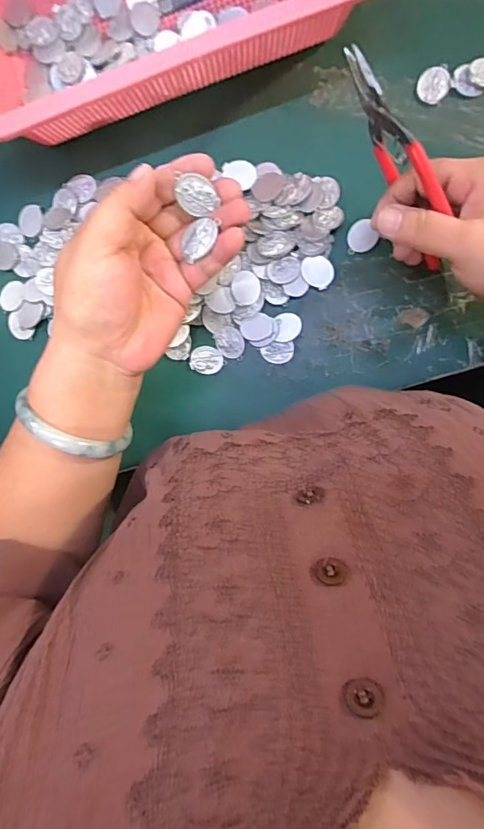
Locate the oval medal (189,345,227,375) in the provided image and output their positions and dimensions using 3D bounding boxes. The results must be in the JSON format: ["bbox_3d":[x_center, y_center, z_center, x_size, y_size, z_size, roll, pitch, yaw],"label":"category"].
[{"bbox_3d":[-0.027,-0.043,0.359,0.027,0.004,0.022,1,93,4],"label":"oval medal"}]

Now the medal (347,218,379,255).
[{"bbox_3d":[0.089,-0.133,0.341,0.021,0.005,0.023,-7,92,4],"label":"medal"}]

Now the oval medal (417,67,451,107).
[{"bbox_3d":[0.139,-0.238,0.332,0.022,0.004,0.026,23,94,2],"label":"oval medal"}]

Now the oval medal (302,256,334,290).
[{"bbox_3d":[0.058,-0.106,0.346,0.022,0.010,0.024,-16,91,4],"label":"oval medal"}]

